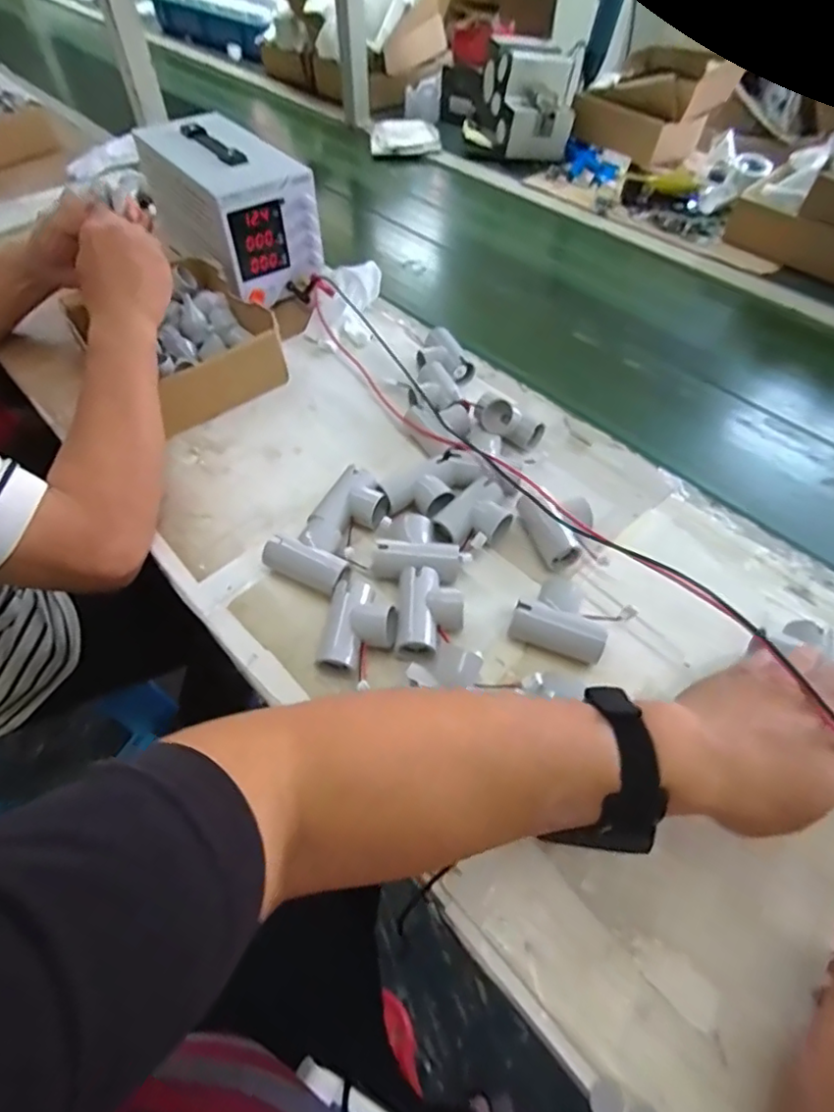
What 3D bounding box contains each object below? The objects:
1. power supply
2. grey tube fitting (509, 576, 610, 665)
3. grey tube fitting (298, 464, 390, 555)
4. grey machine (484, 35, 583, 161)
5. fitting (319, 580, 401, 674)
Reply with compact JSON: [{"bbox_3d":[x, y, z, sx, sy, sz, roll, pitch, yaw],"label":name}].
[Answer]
[{"bbox_3d":[-0.249,-0.462,0.771,0.137,0.152,0.252,-34,60,-20],"label":"power supply"},{"bbox_3d":[0.120,0.052,0.471,0.072,0.032,0.067,23,57,16],"label":"grey tube fitting"},{"bbox_3d":[-0.065,-0.039,0.534,0.056,0.032,0.093,23,57,16],"label":"grey tube fitting"},{"bbox_3d":[0.204,-0.828,1.063,0.172,0.160,0.122,5,54,4],"label":"grey machine"},{"bbox_3d":[-0.045,0.058,0.460,0.056,0.031,0.076,5,54,3],"label":"fitting"}]

